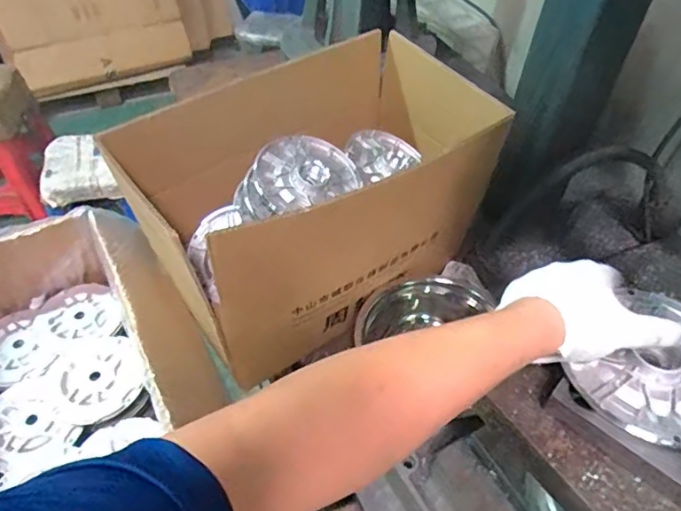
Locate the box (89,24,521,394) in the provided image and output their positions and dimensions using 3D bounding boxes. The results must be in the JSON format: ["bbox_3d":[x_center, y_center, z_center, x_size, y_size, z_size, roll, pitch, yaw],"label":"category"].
[{"bbox_3d":[-0.030,-0.087,0.786,0.460,0.269,0.321,-34,57,-27],"label":"box"}]

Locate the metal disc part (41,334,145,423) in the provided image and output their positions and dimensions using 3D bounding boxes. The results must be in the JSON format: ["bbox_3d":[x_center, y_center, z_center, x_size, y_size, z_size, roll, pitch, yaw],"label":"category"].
[{"bbox_3d":[-0.367,0.173,0.782,0.129,0.017,0.150,-30,55,-25],"label":"metal disc part"}]

